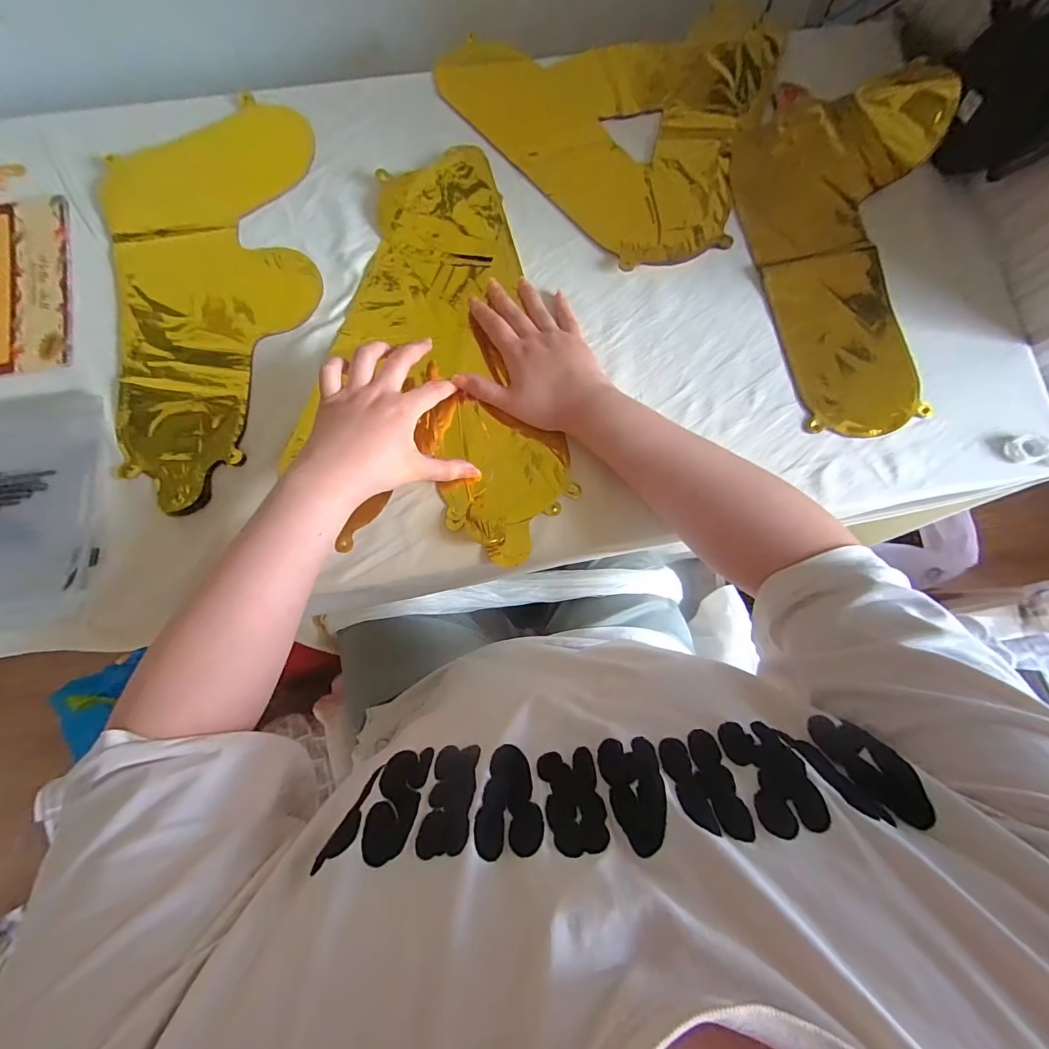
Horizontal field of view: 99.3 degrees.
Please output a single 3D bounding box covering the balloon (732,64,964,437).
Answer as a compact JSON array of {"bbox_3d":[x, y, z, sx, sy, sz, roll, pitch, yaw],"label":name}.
[{"bbox_3d":[0.333,-0.284,0.451,0.194,0.027,0.387,-2,79,4],"label":"balloon"}]

